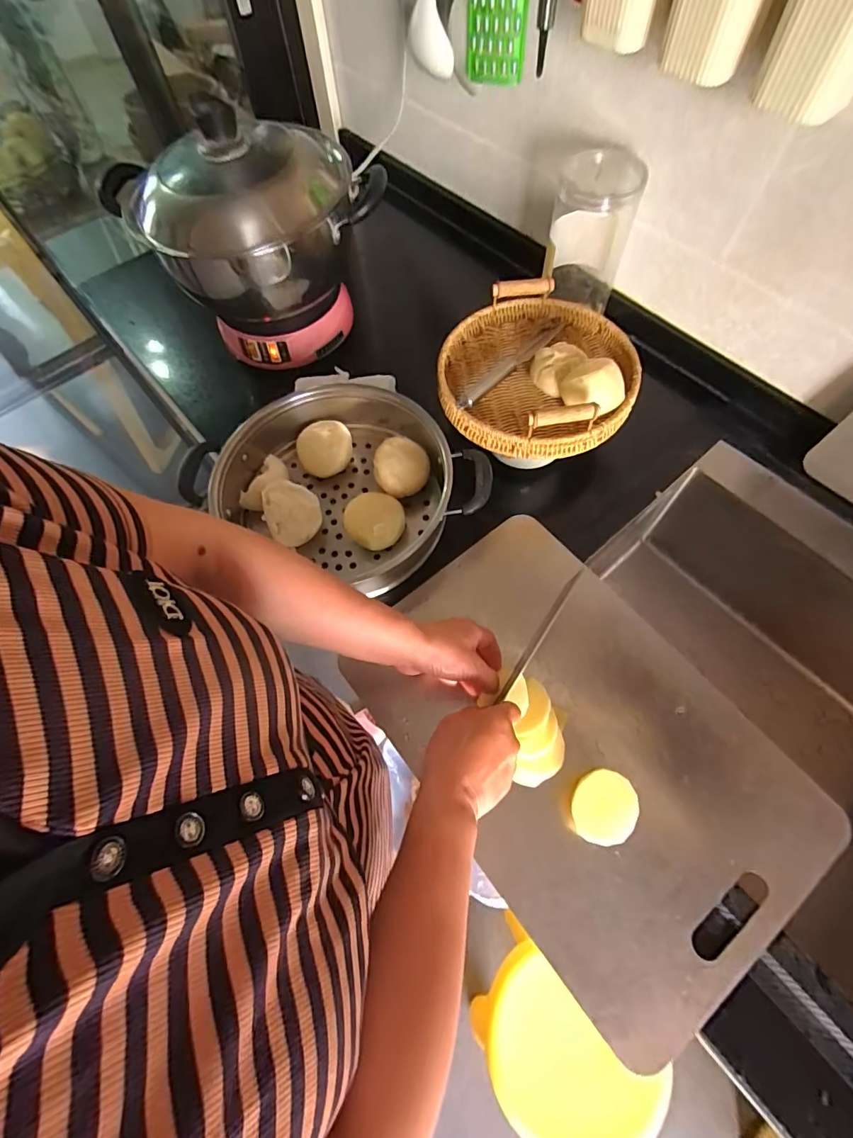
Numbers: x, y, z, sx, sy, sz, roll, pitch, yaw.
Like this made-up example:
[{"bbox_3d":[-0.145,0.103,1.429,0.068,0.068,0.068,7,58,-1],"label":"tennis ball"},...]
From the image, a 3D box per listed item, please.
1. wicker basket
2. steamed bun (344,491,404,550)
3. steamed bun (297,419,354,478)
[{"bbox_3d":[0.132,-0.241,0.543,0.221,0.065,0.225,-1,66,2],"label":"wicker basket"},{"bbox_3d":[-0.062,-0.054,0.560,0.067,0.044,0.066,-1,66,2],"label":"steamed bun"},{"bbox_3d":[-0.131,-0.153,0.605,0.070,0.048,0.063,-22,67,-7],"label":"steamed bun"}]

